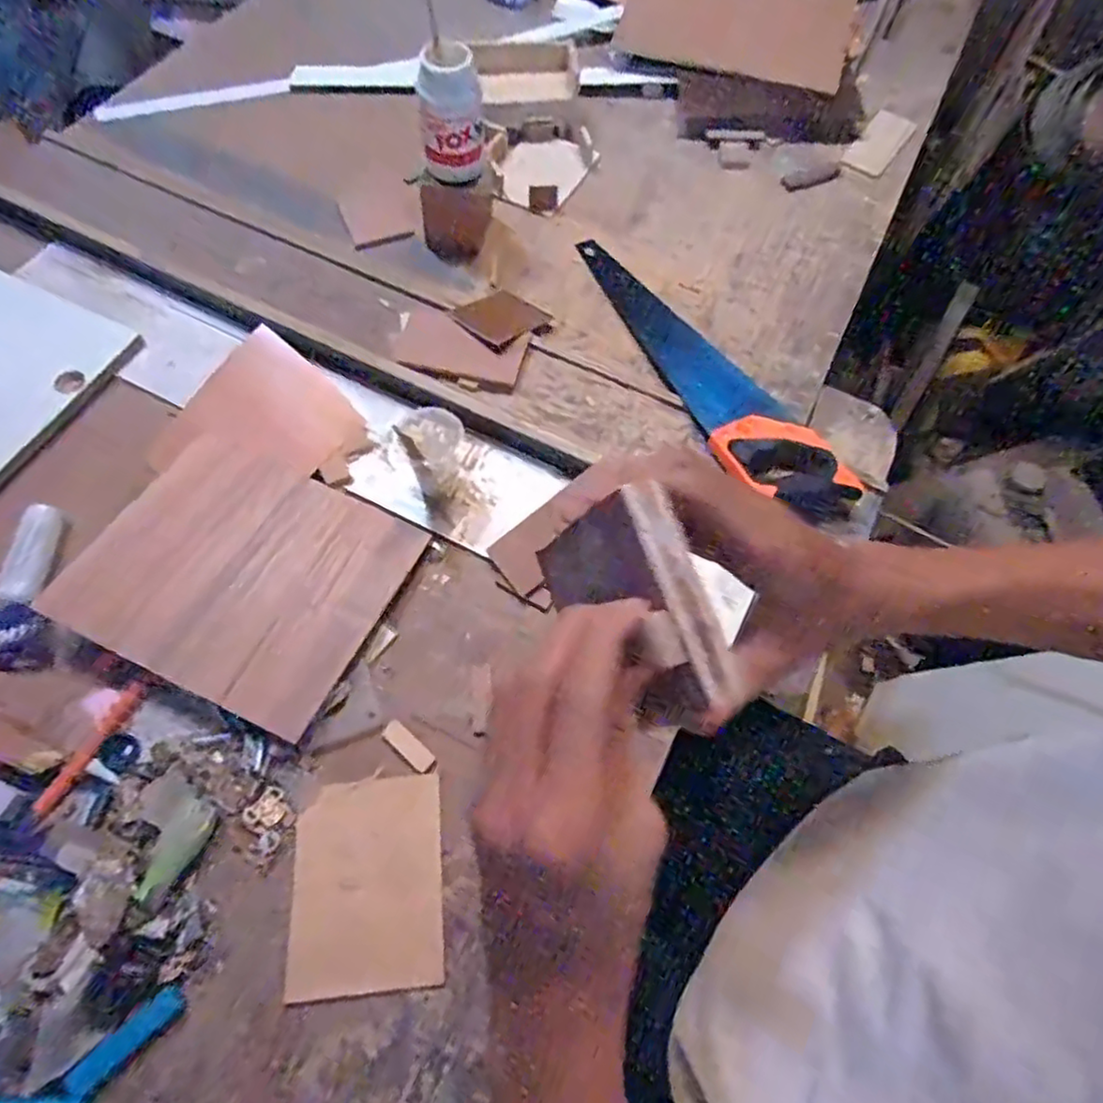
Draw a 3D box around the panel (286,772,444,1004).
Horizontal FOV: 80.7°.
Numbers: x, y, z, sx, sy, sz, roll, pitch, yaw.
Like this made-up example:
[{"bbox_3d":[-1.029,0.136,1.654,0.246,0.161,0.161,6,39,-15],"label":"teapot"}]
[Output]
[{"bbox_3d":[-0.161,0.288,0.568,0.125,0.011,0.166,-6,65,-3],"label":"panel"}]

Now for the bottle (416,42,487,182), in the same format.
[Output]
[{"bbox_3d":[-0.125,-0.544,0.819,0.076,0.140,0.067,-2,64,-1],"label":"bottle"}]

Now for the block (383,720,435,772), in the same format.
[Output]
[{"bbox_3d":[-0.137,0.187,0.622,0.056,0.004,0.020,38,70,16],"label":"block"}]

